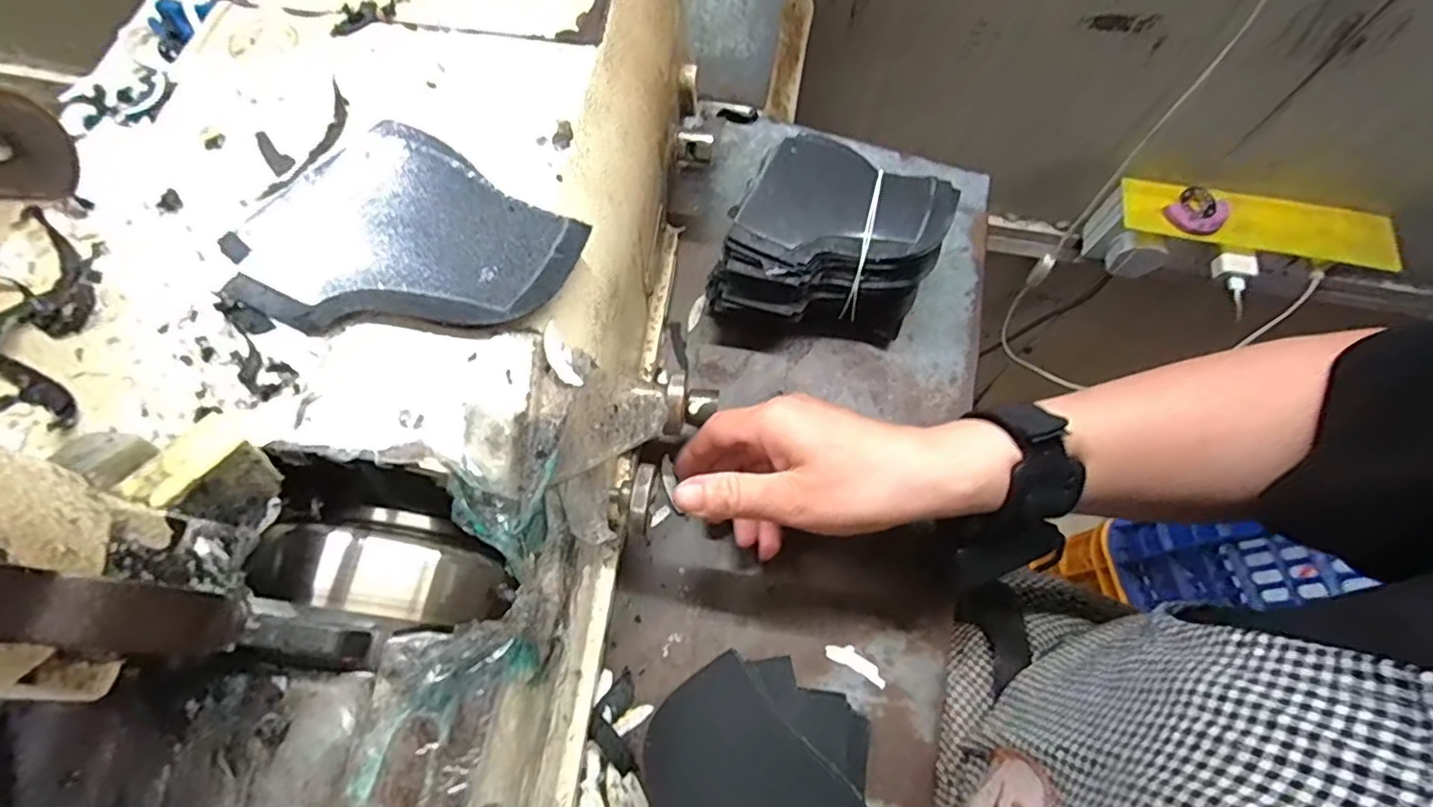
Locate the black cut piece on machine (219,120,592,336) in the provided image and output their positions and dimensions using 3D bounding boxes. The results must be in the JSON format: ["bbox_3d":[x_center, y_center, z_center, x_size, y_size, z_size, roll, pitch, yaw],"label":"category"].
[{"bbox_3d":[-0.127,-0.063,0.254,0.125,0.004,0.097,29,68,12],"label":"black cut piece on machine"}]

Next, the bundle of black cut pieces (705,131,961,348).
[{"bbox_3d":[0.071,-0.092,0.400,0.116,0.071,0.118,24,68,7],"label":"bundle of black cut pieces"}]

